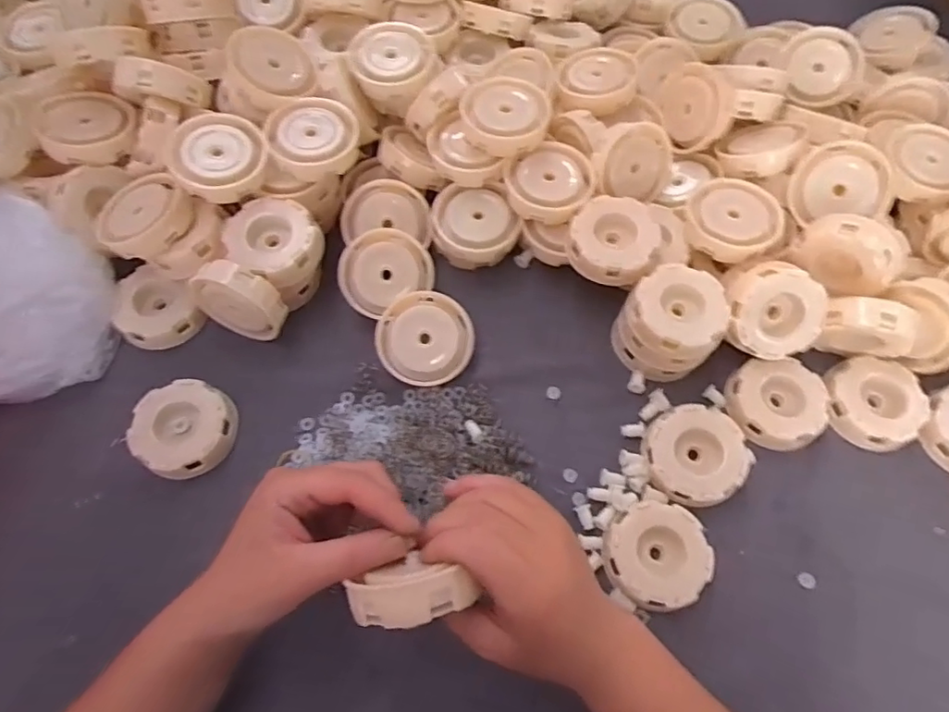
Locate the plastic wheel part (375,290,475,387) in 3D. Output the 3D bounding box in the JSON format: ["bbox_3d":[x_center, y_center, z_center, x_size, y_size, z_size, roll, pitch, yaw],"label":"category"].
[{"bbox_3d":[-0.037,-0.013,0.431,0.069,0.015,0.069,0,87,-8],"label":"plastic wheel part"}]

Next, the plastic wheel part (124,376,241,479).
[{"bbox_3d":[-0.209,0.054,0.418,0.068,0.032,0.066,0,66,-1],"label":"plastic wheel part"}]

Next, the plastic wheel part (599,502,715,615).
[{"bbox_3d":[0.120,0.131,0.379,0.066,0.022,0.065,0,66,-1],"label":"plastic wheel part"}]

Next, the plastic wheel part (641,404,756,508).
[{"bbox_3d":[0.153,0.069,0.400,0.067,0.023,0.065,0,66,-1],"label":"plastic wheel part"}]

